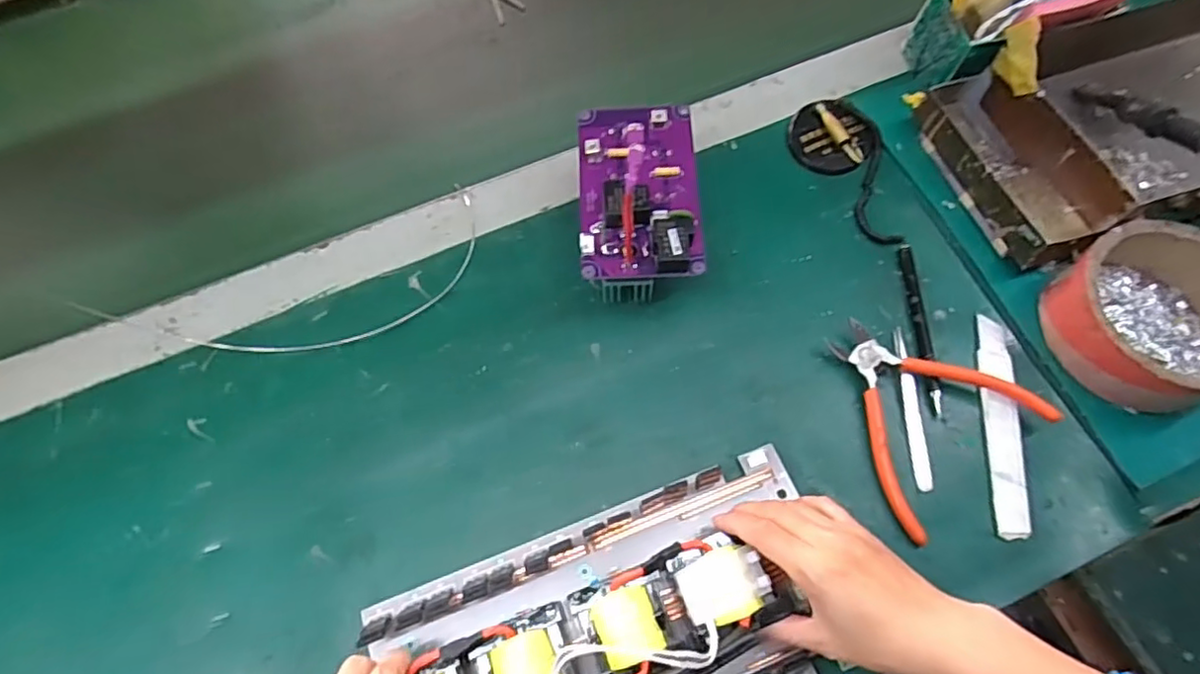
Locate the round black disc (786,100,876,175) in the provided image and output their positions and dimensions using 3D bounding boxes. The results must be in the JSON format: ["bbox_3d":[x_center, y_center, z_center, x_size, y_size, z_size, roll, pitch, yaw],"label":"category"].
[{"bbox_3d":[0.196,-0.168,0.534,0.068,0.018,0.062,-1,67,1],"label":"round black disc"}]

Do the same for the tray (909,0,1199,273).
[{"bbox_3d":[0.454,-0.182,0.507,0.347,0.066,0.171,-17,68,-6],"label":"tray"}]

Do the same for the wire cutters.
[{"bbox_3d":[0.216,0.049,0.442,0.128,0.021,0.134,-39,71,-14],"label":"wire cutters"}]

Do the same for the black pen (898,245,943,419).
[{"bbox_3d":[0.239,-0.008,0.470,0.010,0.006,0.133,-1,67,1],"label":"black pen"}]

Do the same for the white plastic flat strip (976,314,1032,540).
[{"bbox_3d":[0.282,0.058,0.441,0.022,0.009,0.157,7,67,4],"label":"white plastic flat strip"}]

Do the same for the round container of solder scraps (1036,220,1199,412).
[{"bbox_3d":[0.390,-0.014,0.444,0.119,0.053,0.119,-1,67,1],"label":"round container of solder scraps"}]

